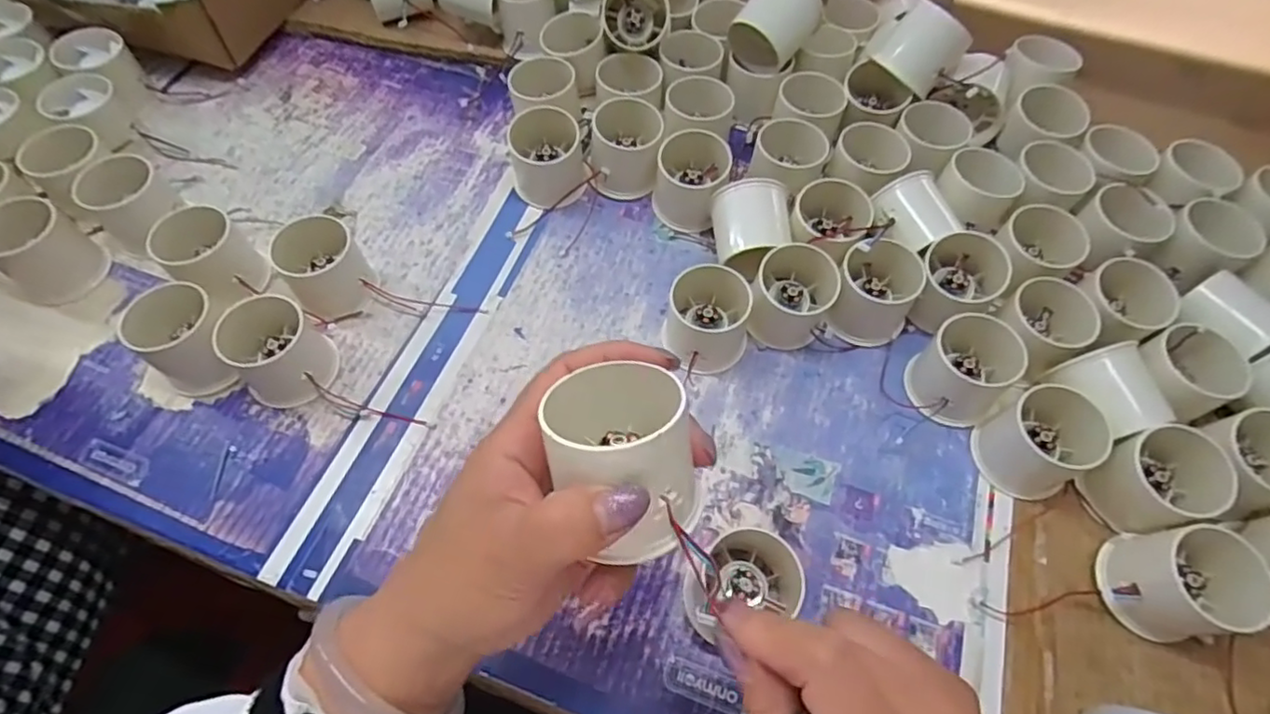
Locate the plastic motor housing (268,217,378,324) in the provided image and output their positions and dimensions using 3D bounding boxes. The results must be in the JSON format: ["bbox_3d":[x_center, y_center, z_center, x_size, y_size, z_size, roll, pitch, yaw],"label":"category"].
[{"bbox_3d":[-0.206,-0.058,0.422,0.050,0.051,0.049,-35,67,-17],"label":"plastic motor housing"}]

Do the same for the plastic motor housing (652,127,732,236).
[{"bbox_3d":[0.041,-0.129,0.461,0.050,0.053,0.062,12,62,6],"label":"plastic motor housing"}]

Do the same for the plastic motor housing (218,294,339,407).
[{"bbox_3d":[-0.220,-0.002,0.392,0.051,0.049,0.054,0,62,0],"label":"plastic motor housing"}]

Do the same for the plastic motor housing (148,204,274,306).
[{"bbox_3d":[-0.283,-0.064,0.426,0.051,0.053,0.050,39,68,18],"label":"plastic motor housing"}]

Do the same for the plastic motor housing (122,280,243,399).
[{"bbox_3d":[-0.275,-0.014,0.397,0.061,0.051,0.062,0,62,0],"label":"plastic motor housing"}]

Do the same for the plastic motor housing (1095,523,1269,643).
[{"bbox_3d":[0.288,0.120,0.337,0.069,0.046,0.056,-10,62,-6],"label":"plastic motor housing"}]

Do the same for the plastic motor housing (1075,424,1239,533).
[{"bbox_3d":[0.303,0.070,0.365,0.069,0.043,0.053,-14,63,-8],"label":"plastic motor housing"}]

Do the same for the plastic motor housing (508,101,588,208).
[{"bbox_3d":[-0.064,-0.148,0.465,0.053,0.049,0.063,-8,62,-5],"label":"plastic motor housing"}]

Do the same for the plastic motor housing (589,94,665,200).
[{"bbox_3d":[-0.007,-0.155,0.470,0.054,0.053,0.057,4,62,2],"label":"plastic motor housing"}]

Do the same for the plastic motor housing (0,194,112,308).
[{"bbox_3d":[-0.406,-0.074,0.429,0.045,0.059,0.055,31,66,15],"label":"plastic motor housing"}]

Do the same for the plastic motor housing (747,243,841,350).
[{"bbox_3d":[0.105,-0.041,0.425,0.057,0.042,0.059,0,62,0],"label":"plastic motor housing"}]

